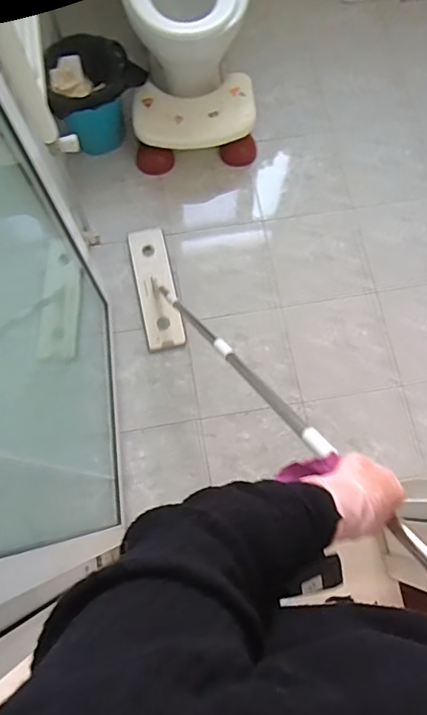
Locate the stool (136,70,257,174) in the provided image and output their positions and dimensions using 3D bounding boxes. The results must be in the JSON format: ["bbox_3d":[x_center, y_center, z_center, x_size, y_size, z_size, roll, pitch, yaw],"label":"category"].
[{"bbox_3d":[-0.054,-0.697,1.521,0.366,0.154,0.214,-7,76,-1],"label":"stool"}]

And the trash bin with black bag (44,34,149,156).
[{"bbox_3d":[-0.347,-0.790,1.536,0.285,0.243,0.229,-27,78,-7],"label":"trash bin with black bag"}]

